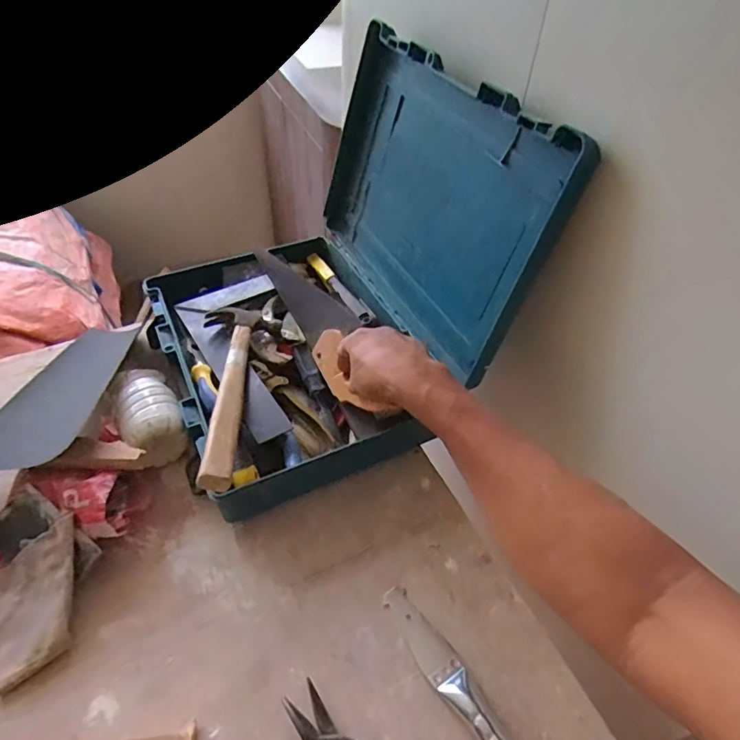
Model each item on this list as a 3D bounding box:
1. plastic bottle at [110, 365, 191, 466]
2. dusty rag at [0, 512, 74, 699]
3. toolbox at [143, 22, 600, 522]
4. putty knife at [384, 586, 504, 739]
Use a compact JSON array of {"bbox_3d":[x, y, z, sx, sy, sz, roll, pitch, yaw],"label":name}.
[{"bbox_3d":[-0.272,0.065,0.619,0.071,0.065,0.138,-23,52,-21],"label":"plastic bottle"},{"bbox_3d":[-0.330,0.228,0.483,0.098,0.048,0.128,-20,51,-18],"label":"dusty rag"},{"bbox_3d":[-0.070,-0.138,0.612,0.382,0.361,0.405,-19,51,-18],"label":"toolbox"},{"bbox_3d":[0.077,0.287,0.458,0.035,0.026,0.196,-24,53,-22],"label":"putty knife"}]

